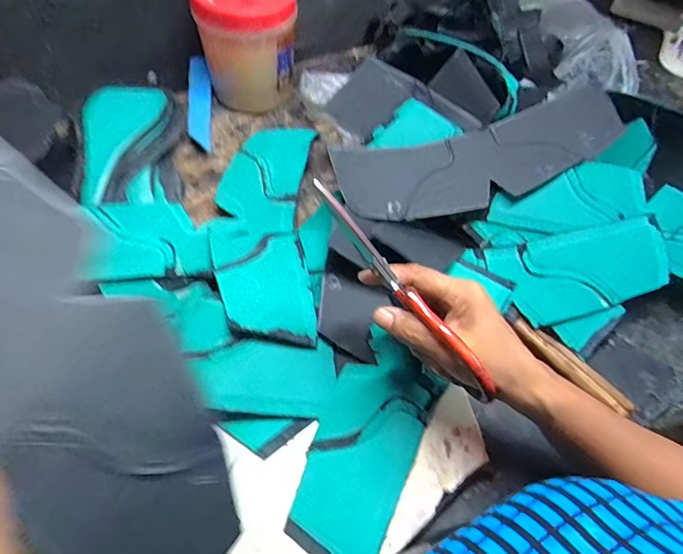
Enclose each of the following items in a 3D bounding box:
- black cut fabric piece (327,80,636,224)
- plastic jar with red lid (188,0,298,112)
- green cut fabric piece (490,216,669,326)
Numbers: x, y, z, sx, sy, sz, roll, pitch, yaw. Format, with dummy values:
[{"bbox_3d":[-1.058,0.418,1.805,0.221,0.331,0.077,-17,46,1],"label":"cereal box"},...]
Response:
[{"bbox_3d":[0.148,-0.125,0.466,0.306,0.025,0.093,-18,80,-4],"label":"black cut fabric piece"},{"bbox_3d":[-0.116,-0.302,0.567,0.113,0.134,0.113,2,58,-3],"label":"plastic jar with red lid"},{"bbox_3d":[0.244,-0.006,0.451,0.175,0.010,0.085,-12,72,-2],"label":"green cut fabric piece"}]

